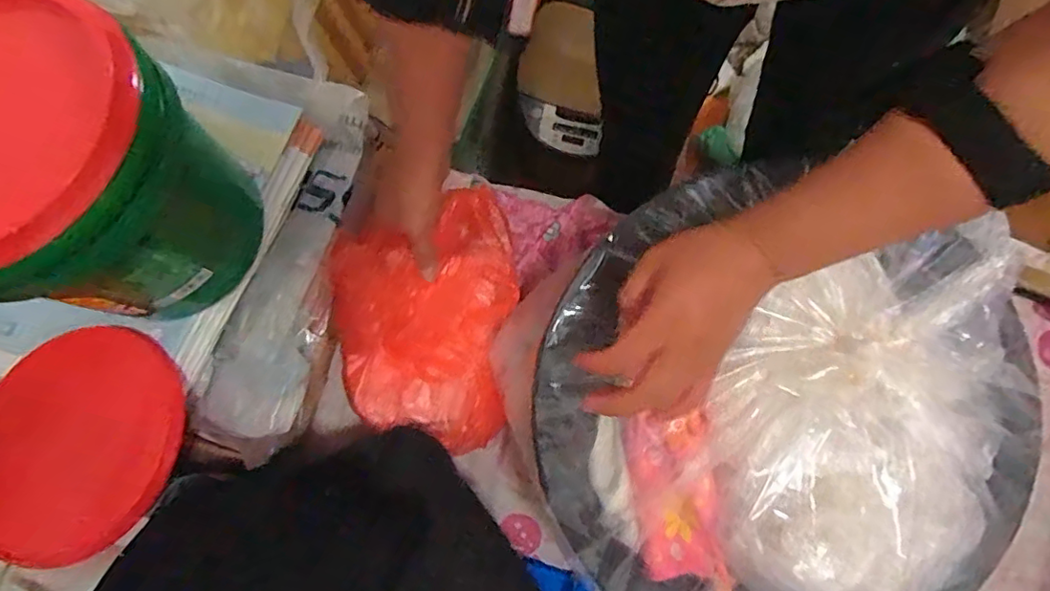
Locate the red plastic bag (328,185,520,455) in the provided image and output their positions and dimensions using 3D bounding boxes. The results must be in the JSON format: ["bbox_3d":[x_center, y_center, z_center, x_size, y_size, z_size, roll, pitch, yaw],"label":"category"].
[{"bbox_3d":[-0.099,0.013,0.539,0.165,0.080,0.239,7,77,3],"label":"red plastic bag"}]

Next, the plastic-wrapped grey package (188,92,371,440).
[{"bbox_3d":[-0.207,-0.036,0.507,0.084,0.029,0.323,14,78,5],"label":"plastic-wrapped grey package"}]

